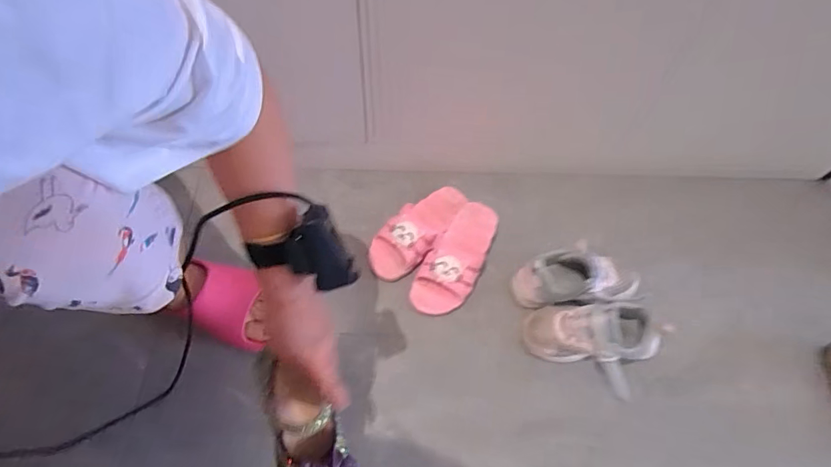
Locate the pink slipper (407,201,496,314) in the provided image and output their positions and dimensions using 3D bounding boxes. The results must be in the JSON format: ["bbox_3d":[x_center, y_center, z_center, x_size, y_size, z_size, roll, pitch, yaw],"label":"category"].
[{"bbox_3d":[0.069,0.032,0.708,0.081,0.052,0.201,28,63,12],"label":"pink slipper"}]

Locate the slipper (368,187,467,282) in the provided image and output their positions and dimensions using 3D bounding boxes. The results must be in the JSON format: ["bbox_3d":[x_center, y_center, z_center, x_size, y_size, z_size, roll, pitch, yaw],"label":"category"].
[{"bbox_3d":[0.008,-0.015,0.734,0.084,0.048,0.203,35,65,16],"label":"slipper"}]

